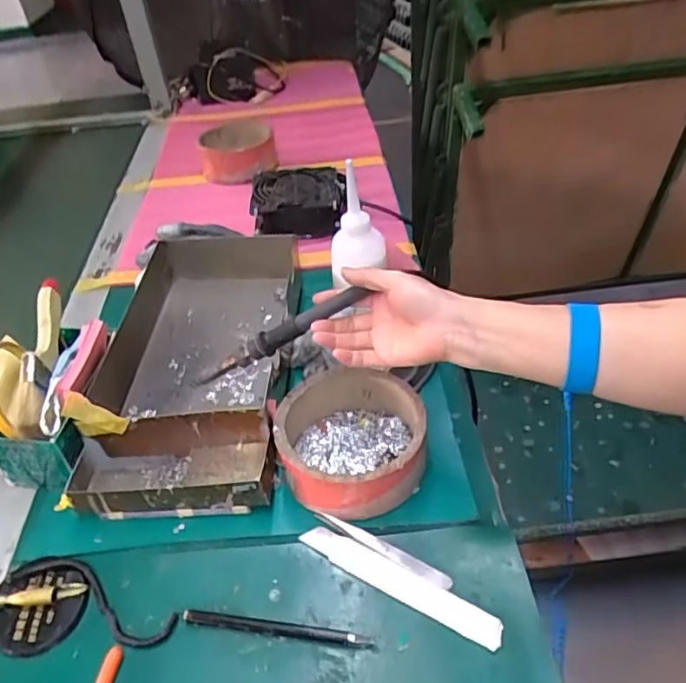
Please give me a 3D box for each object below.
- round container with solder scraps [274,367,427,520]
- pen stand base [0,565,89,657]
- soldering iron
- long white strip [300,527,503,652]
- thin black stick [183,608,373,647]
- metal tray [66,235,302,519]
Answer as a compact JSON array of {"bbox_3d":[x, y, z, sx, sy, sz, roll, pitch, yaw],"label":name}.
[{"bbox_3d":[0.006,0.079,0.491,0.124,0.053,0.125,-3,42,3],"label":"round container with solder scraps"},{"bbox_3d":[-0.222,0.193,0.424,0.065,0.015,0.060,-3,42,3],"label":"pen stand base"},{"bbox_3d":[-0.058,-0.004,0.498,0.175,0.017,0.016,-30,39,17],"label":"soldering iron"},{"bbox_3d":[0.040,0.174,0.425,0.155,0.005,0.022,19,48,25],"label":"long white strip"},{"bbox_3d":[-0.047,0.200,0.406,0.131,0.006,0.009,3,43,9],"label":"thin black stick"},{"bbox_3d":[-0.143,0.012,0.579,0.171,0.061,0.329,-3,42,3],"label":"metal tray"}]

